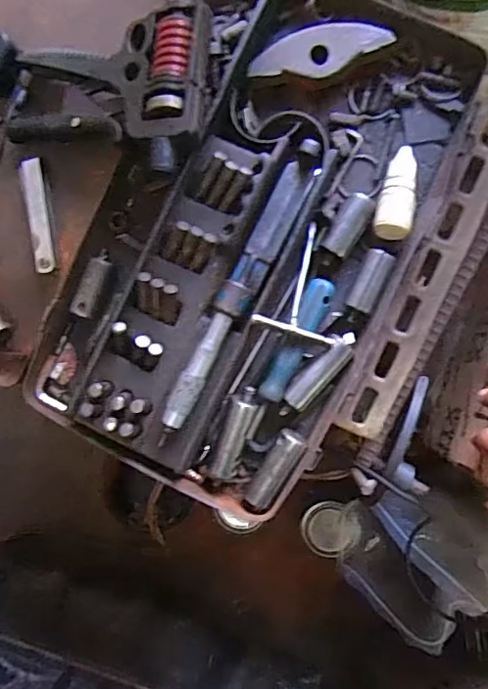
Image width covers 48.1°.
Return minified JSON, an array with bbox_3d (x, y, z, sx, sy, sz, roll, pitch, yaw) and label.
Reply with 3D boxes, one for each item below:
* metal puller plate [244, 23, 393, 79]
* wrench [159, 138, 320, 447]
[{"bbox_3d":[0.053,-0.206,0.383,0.096,0.004,0.033,-6,95,6],"label":"metal puller plate"},{"bbox_3d":[-0.004,-0.037,0.369,0.020,0.018,0.220,26,91,7],"label":"wrench"}]

